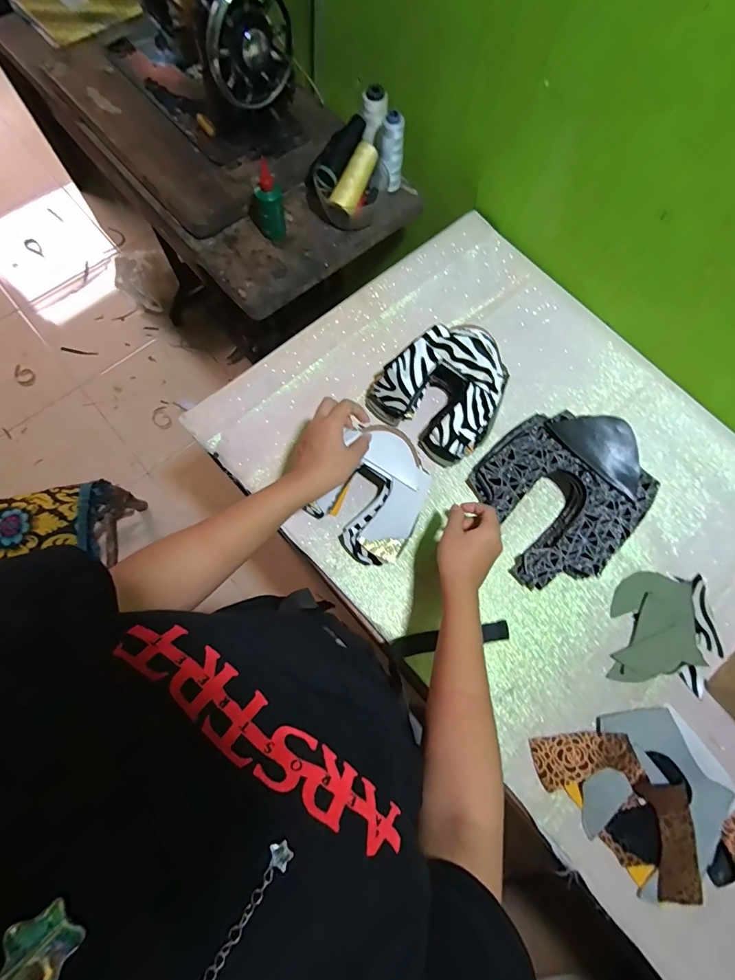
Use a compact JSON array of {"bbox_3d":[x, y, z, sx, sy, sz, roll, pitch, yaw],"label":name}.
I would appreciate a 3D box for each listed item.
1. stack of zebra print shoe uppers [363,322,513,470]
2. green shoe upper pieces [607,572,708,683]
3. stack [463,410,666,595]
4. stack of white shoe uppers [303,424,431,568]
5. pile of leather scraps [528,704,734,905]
[{"bbox_3d":[0.118,-0.139,0.610,0.169,0.095,0.170,-39,79,-12],"label":"stack of zebra print shoe uppers"},{"bbox_3d":[0.377,0.181,0.565,0.109,0.013,0.136,6,74,0],"label":"green shoe upper pieces"},{"bbox_3d":[0.251,0.004,0.568,0.190,0.098,0.221,-25,76,-9],"label":"stack"},{"bbox_3d":[0.008,0.008,0.568,0.129,0.073,0.159,27,75,5],"label":"stack of white shoe uppers"},{"bbox_3d":[0.333,0.355,0.507,0.172,0.021,0.218,-37,78,-11],"label":"pile of leather scraps"}]

